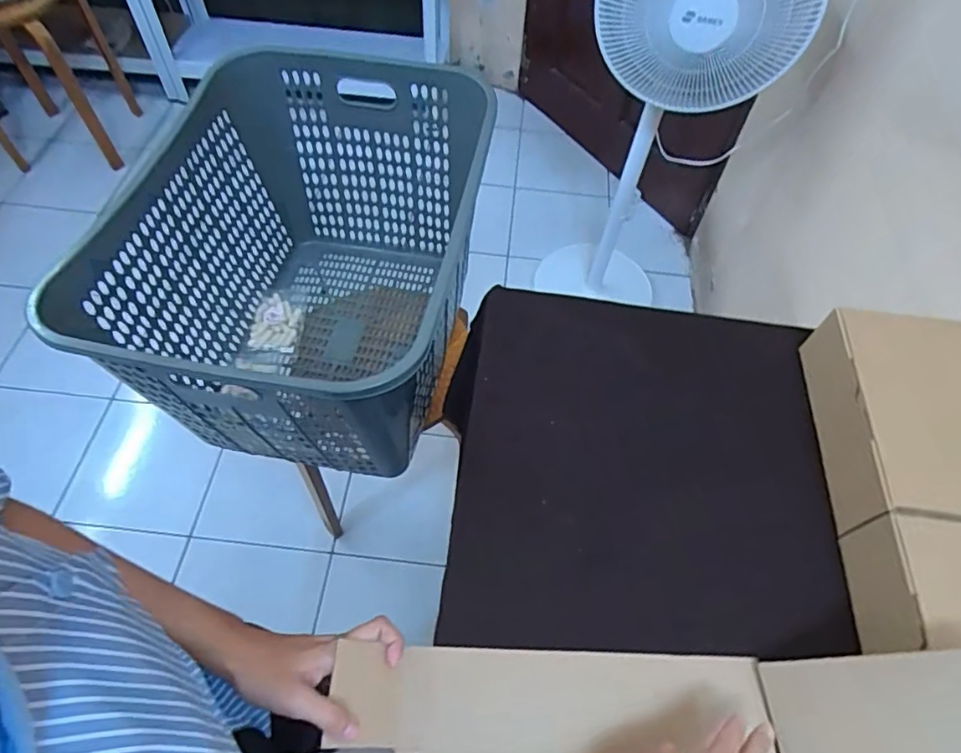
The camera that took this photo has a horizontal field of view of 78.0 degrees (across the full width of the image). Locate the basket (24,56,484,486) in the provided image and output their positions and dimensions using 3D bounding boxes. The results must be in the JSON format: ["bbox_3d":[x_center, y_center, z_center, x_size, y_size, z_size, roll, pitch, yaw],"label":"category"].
[{"bbox_3d":[-0.240,-0.151,0.861,0.422,0.354,0.557,8,58,3],"label":"basket"}]

